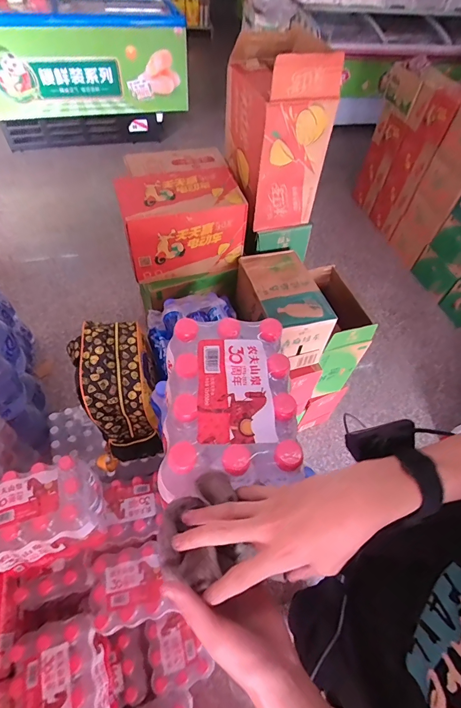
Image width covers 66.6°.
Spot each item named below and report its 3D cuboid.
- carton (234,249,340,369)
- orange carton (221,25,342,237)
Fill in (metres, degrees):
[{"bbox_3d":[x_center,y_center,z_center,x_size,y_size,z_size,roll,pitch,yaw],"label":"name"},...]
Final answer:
[{"bbox_3d":[0.159,-0.144,1.123,0.196,0.213,0.318,-14,57,-14],"label":"carton"},{"bbox_3d":[0.125,-0.621,0.997,0.206,0.407,0.274,-11,56,-13],"label":"orange carton"}]

